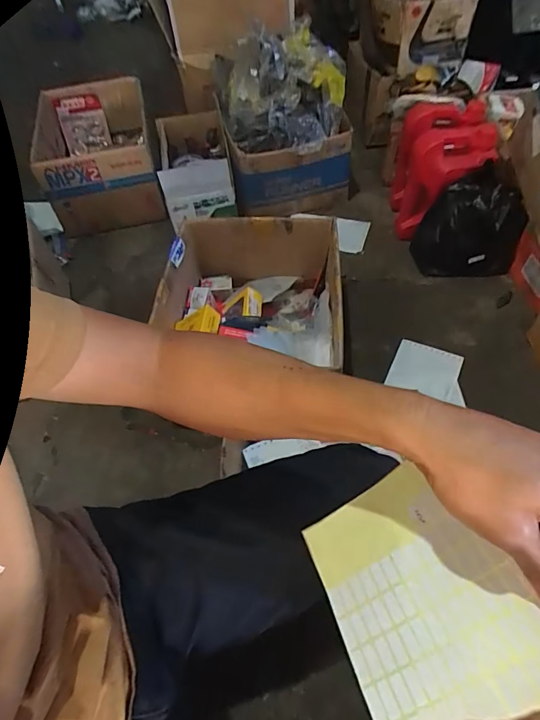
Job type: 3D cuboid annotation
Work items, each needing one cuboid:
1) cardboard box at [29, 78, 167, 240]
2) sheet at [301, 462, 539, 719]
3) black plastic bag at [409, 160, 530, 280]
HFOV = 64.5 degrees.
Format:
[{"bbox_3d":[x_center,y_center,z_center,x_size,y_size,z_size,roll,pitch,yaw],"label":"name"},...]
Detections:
[{"bbox_3d":[-0.526,-0.636,1.339,0.318,0.231,0.491,-14,54,-5],"label":"cardboard box"},{"bbox_3d":[0.115,0.165,0.283,0.152,0.014,0.200,-39,40,12],"label":"sheet"},{"bbox_3d":[0.489,-0.326,1.059,0.236,0.218,0.130,8,55,11],"label":"black plastic bag"}]

